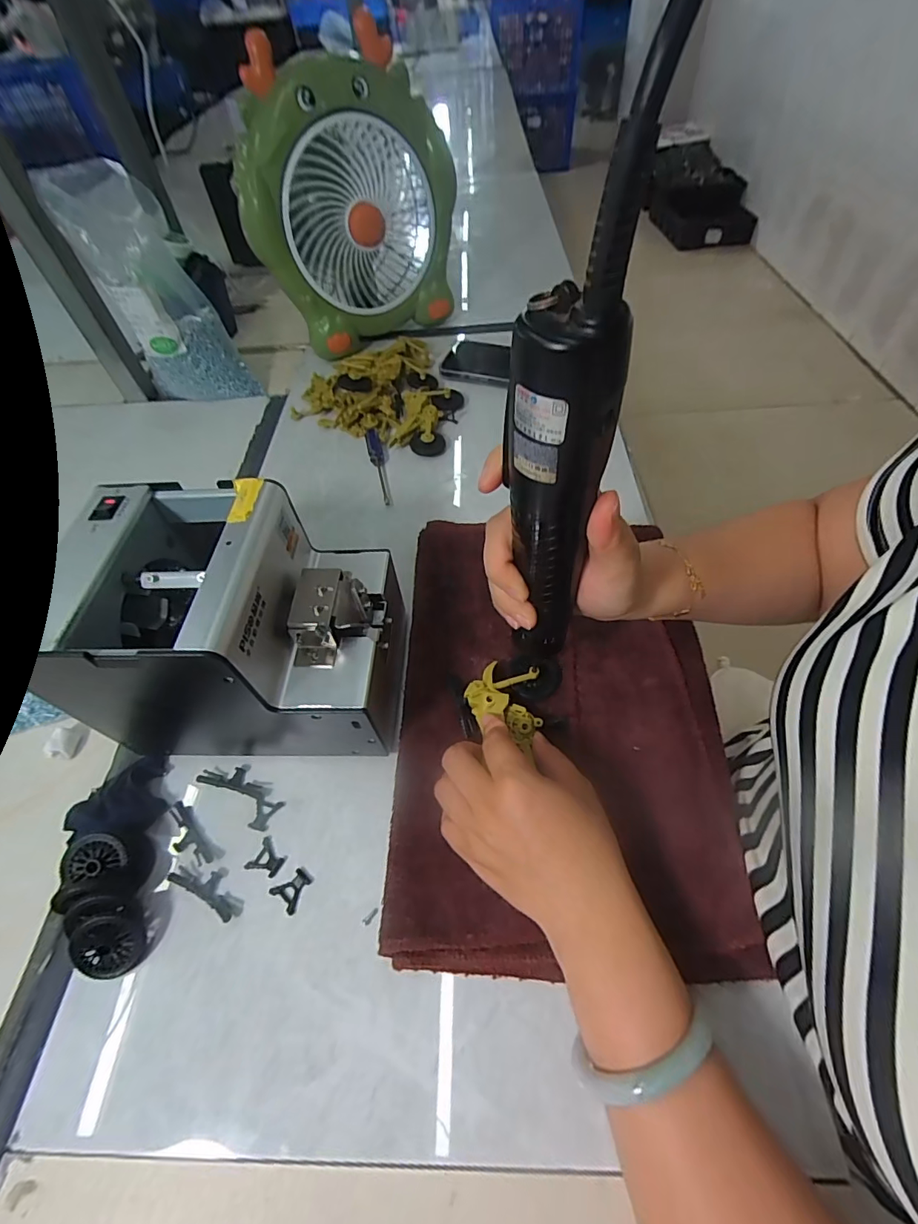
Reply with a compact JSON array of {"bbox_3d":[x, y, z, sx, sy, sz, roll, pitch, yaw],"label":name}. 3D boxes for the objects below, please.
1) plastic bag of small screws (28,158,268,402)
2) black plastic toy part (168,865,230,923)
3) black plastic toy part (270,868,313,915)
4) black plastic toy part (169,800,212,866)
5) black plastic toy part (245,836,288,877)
[{"bbox_3d":[-0.354,-0.378,0.582,0.122,0.225,0.112,-24,56,-12],"label":"plastic bag of small screws"},{"bbox_3d":[-0.156,0.169,0.303,0.048,0.005,0.020,22,59,20],"label":"black plastic toy part"},{"bbox_3d":[-0.102,0.170,0.299,0.020,0.004,0.021,33,63,25],"label":"black plastic toy part"},{"bbox_3d":[-0.180,0.148,0.320,0.016,0.004,0.049,-37,59,-20],"label":"black plastic toy part"},{"bbox_3d":[-0.122,0.158,0.310,0.022,0.004,0.020,24,59,20],"label":"black plastic toy part"}]

